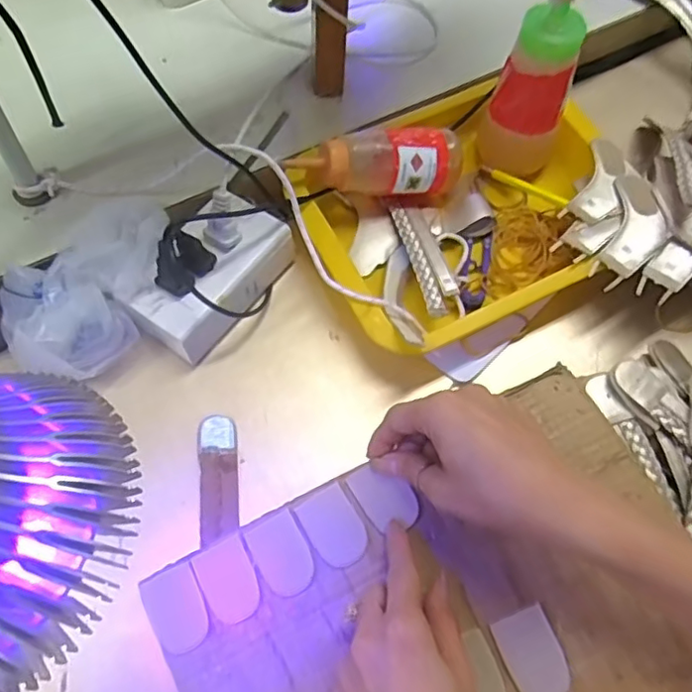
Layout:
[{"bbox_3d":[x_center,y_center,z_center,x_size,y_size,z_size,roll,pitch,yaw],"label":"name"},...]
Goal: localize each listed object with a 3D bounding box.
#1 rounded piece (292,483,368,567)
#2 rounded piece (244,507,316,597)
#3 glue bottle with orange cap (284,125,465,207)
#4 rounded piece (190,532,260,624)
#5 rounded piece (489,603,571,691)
[{"bbox_3d":[-0.007,0.113,0.378,0.033,0.004,0.047,-29,69,-14],"label":"rounded piece"},{"bbox_3d":[-0.040,0.129,0.373,0.033,0.004,0.047,-25,69,-13],"label":"rounded piece"},{"bbox_3d":[0.023,-0.139,0.477,0.135,0.057,0.045,-3,65,-16],"label":"glue bottle with orange cap"},{"bbox_3d":[-0.072,0.145,0.371,0.032,0.004,0.047,-23,68,-12],"label":"rounded piece"},{"bbox_3d":[0.107,0.176,0.341,0.032,0.008,0.047,-21,68,-11],"label":"rounded piece"}]

